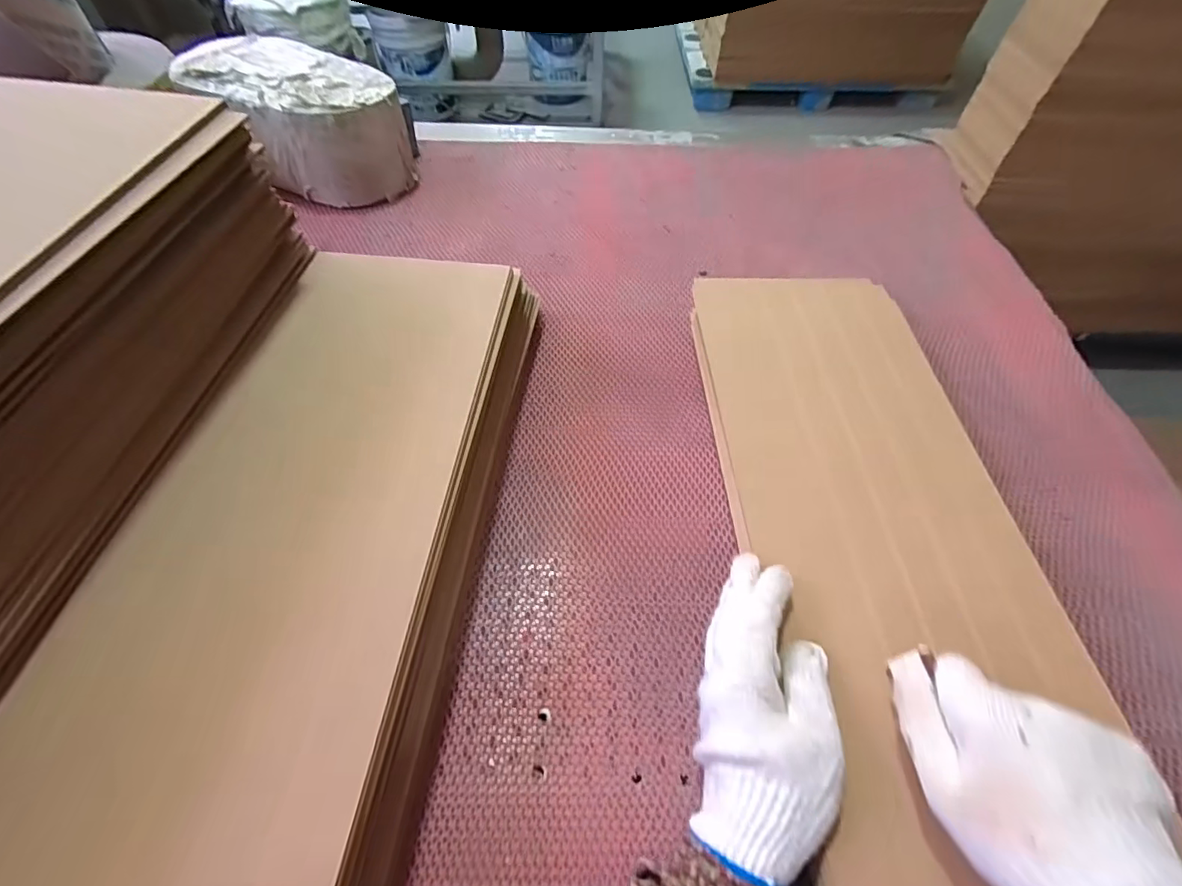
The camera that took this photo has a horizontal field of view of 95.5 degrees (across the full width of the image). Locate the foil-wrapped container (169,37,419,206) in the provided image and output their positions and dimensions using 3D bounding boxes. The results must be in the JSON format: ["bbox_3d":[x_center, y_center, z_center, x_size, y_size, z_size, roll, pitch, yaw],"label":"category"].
[{"bbox_3d":[-0.378,-0.416,0.698,0.271,0.117,0.171,33,62,20],"label":"foil-wrapped container"}]

